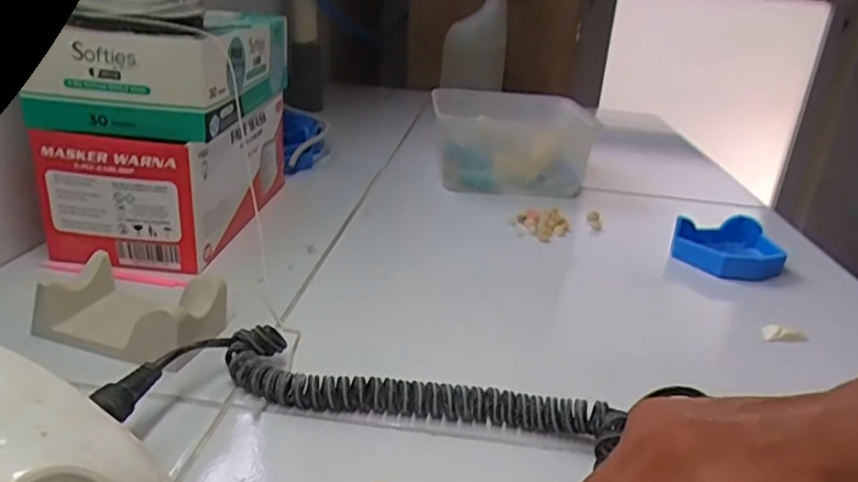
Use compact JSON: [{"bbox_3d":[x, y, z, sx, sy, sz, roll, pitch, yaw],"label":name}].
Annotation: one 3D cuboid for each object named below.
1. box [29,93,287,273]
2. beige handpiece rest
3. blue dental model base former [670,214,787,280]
[{"bbox_3d":[-0.181,-0.056,0.464,0.102,0.080,0.185,6,23,3],"label":"box"},{"bbox_3d":[-0.154,0.033,0.325,0.090,0.029,0.049,11,23,14],"label":"beige handpiece rest"},{"bbox_3d":[0.232,0.007,0.478,0.085,0.024,0.069,-5,35,-25],"label":"blue dental model base former"}]

